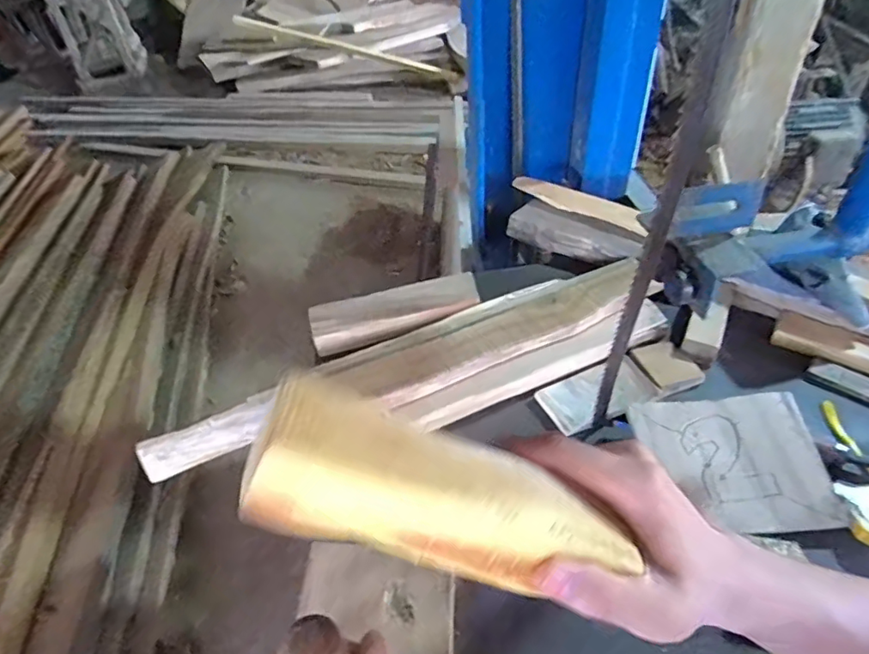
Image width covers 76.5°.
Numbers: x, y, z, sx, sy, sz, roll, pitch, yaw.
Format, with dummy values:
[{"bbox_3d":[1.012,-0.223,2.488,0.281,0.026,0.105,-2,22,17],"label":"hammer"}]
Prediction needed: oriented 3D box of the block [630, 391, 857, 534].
[{"bbox_3d":[0.316,0.142,0.584,0.176,0.012,0.140,-6,59,5],"label":"block"}]

